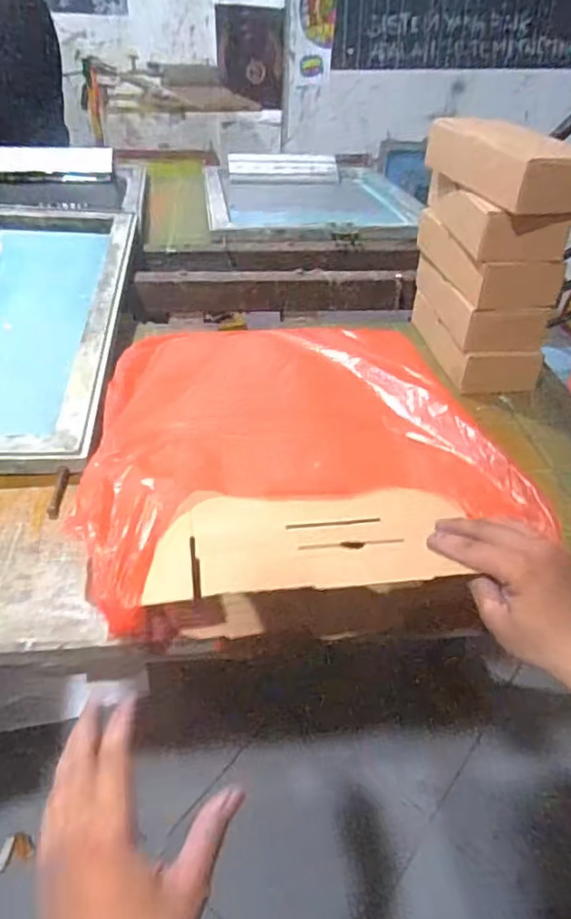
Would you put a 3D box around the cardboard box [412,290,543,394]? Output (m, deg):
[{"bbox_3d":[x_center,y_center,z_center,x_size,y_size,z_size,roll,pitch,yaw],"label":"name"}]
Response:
[{"bbox_3d":[0.274,-0.181,0.893,0.103,0.056,0.238,-3,39,-9],"label":"cardboard box"}]

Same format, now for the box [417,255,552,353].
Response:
[{"bbox_3d":[0.273,-0.231,0.868,0.103,0.063,0.226,-2,39,-8],"label":"box"}]

